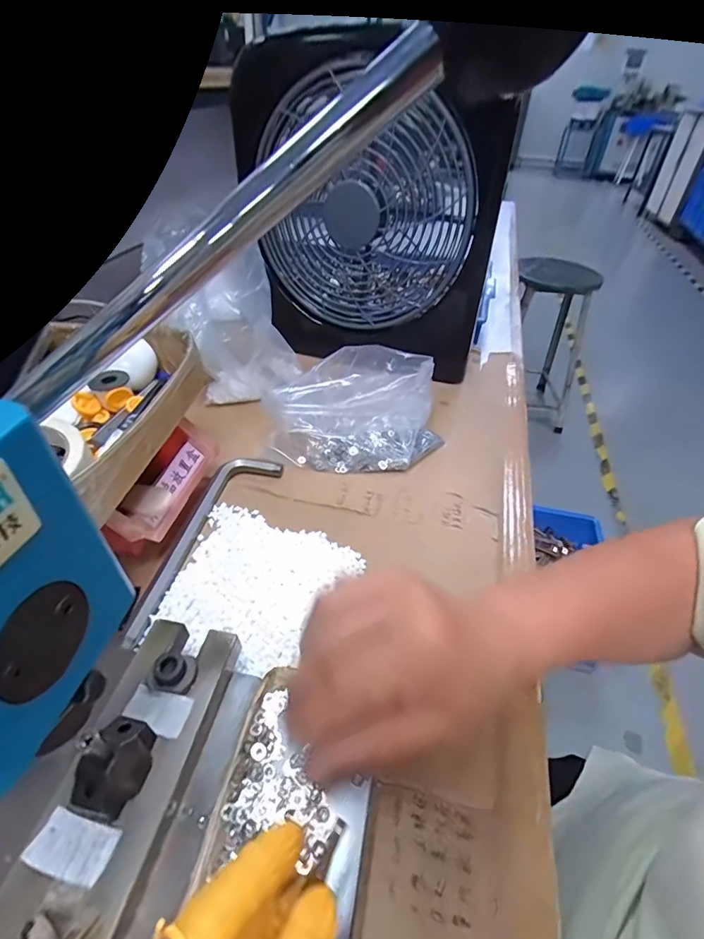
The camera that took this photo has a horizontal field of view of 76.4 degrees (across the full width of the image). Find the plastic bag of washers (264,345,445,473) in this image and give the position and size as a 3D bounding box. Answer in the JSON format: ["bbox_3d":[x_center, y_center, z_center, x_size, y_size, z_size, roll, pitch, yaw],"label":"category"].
[{"bbox_3d":[0.009,-0.067,0.463,0.166,0.074,0.120,6,41,3],"label":"plastic bag of washers"}]

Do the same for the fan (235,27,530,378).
[{"bbox_3d":[0.019,-0.277,0.521,0.287,0.317,0.059,17,43,15],"label":"fan"}]

